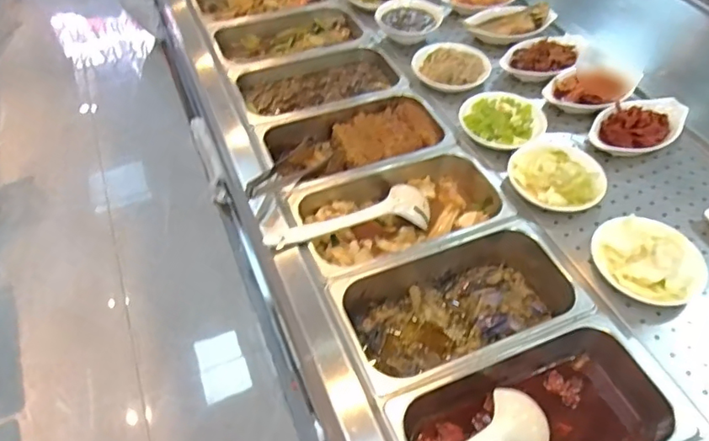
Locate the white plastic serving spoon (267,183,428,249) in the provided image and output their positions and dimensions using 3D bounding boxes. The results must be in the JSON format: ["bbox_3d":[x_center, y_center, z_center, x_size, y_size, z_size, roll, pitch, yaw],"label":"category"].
[{"bbox_3d":[-0.012,-0.007,0.807,0.253,0.041,0.077,-13,51,-11],"label":"white plastic serving spoon"}]

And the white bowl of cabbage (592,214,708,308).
[{"bbox_3d":[0.402,0.054,0.735,0.144,0.042,0.141,0,50,0],"label":"white bowl of cabbage"}]

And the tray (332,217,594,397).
[{"bbox_3d":[0.152,0.121,0.748,0.346,0.113,0.174,-18,52,-15],"label":"tray"}]

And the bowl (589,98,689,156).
[{"bbox_3d":[0.483,-0.160,0.910,0.183,0.045,0.107,-16,52,-14],"label":"bowl"}]

